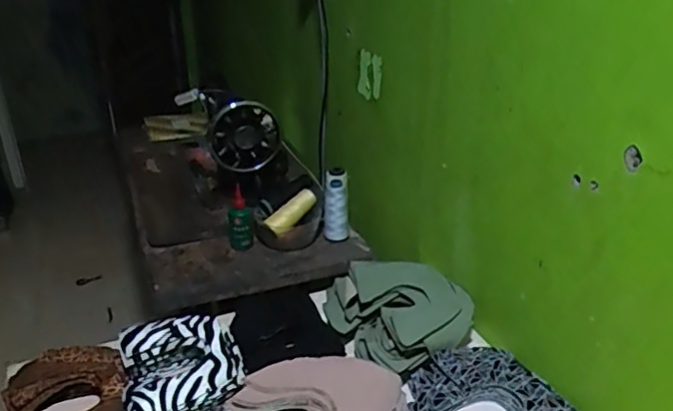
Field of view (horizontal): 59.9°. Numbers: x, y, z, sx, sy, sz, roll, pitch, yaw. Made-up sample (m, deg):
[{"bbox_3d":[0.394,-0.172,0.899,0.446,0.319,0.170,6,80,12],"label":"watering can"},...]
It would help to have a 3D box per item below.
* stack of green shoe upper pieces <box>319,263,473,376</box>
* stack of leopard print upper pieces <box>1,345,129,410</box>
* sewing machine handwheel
[{"bbox_3d":[0.095,0.142,0.814,0.185,0.070,0.172,-12,27,-20],"label":"stack of green shoe upper pieces"},{"bbox_3d":[-0.321,0.241,0.696,0.138,0.045,0.184,-14,28,-24],"label":"stack of leopard print upper pieces"},{"bbox_3d":[-0.176,-0.134,1.113,0.135,0.140,0.047,3,29,-22],"label":"sewing machine handwheel"}]

